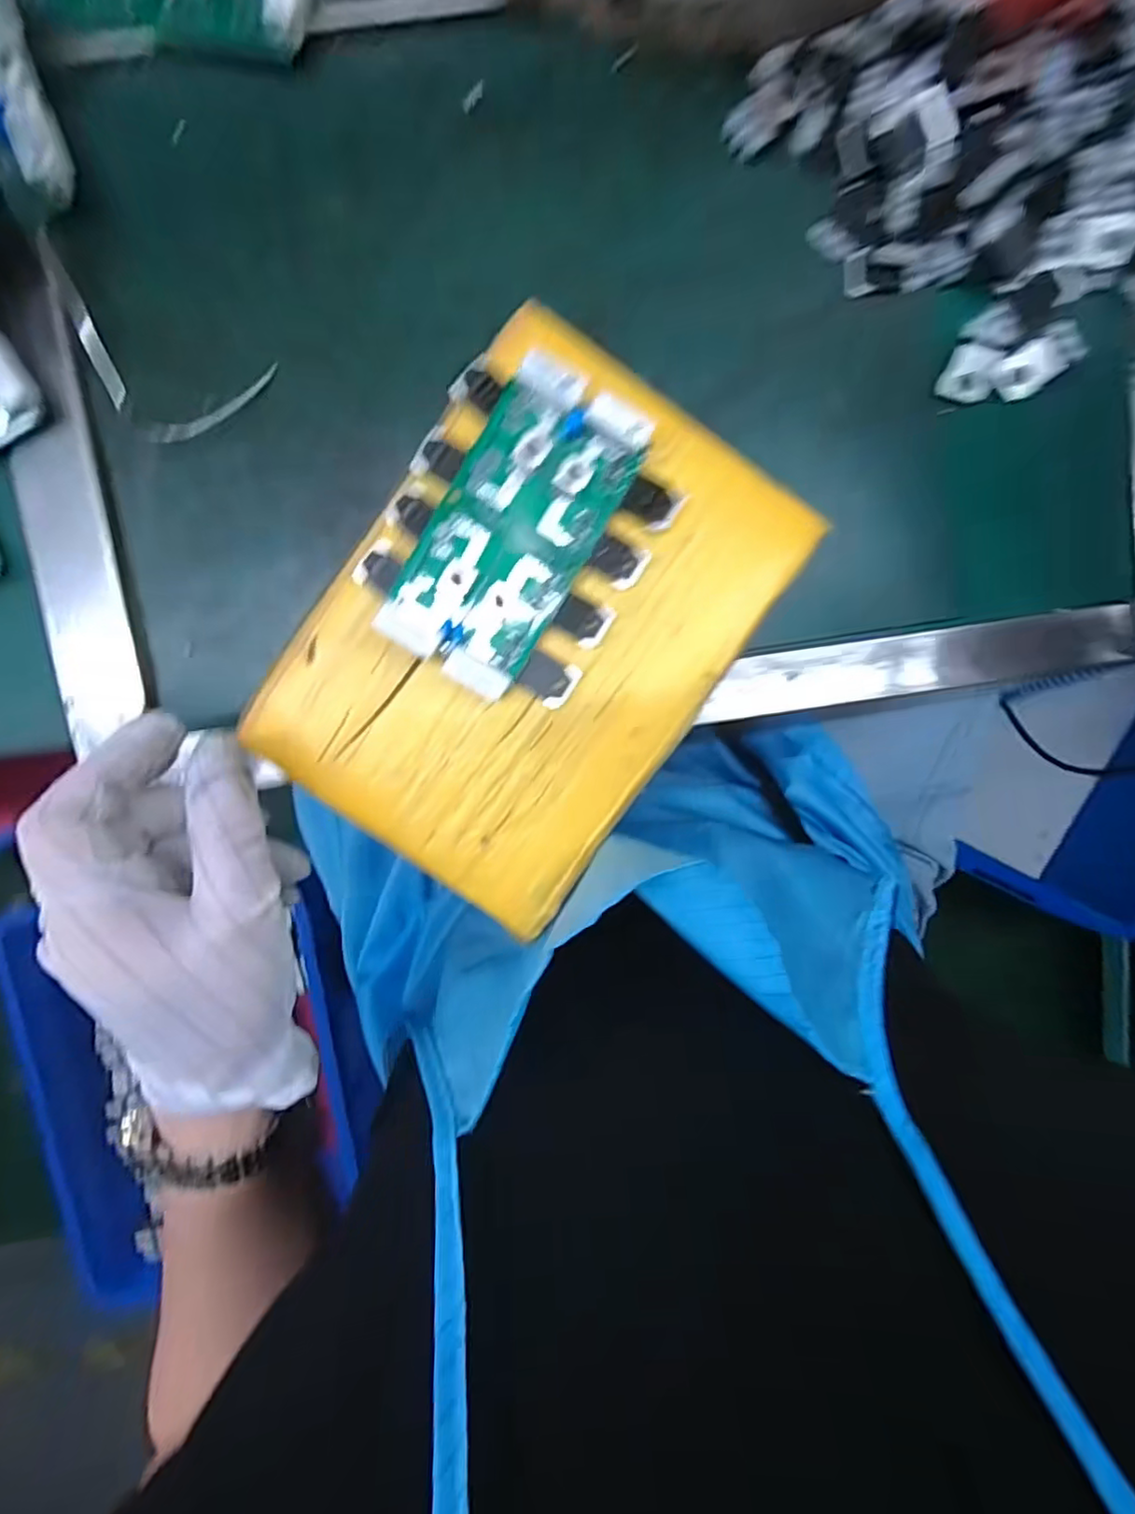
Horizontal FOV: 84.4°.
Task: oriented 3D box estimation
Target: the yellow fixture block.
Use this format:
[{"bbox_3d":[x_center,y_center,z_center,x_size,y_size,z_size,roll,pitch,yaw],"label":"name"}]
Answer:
[{"bbox_3d":[-0.013,-0.046,0.235,0.137,0.014,0.197,35,90,-1],"label":"yellow fixture block"}]

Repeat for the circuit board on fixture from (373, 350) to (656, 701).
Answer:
[{"bbox_3d":[-0.019,-0.079,0.223,0.052,0.024,0.106,31,96,-5],"label":"circuit board on fixture"}]

